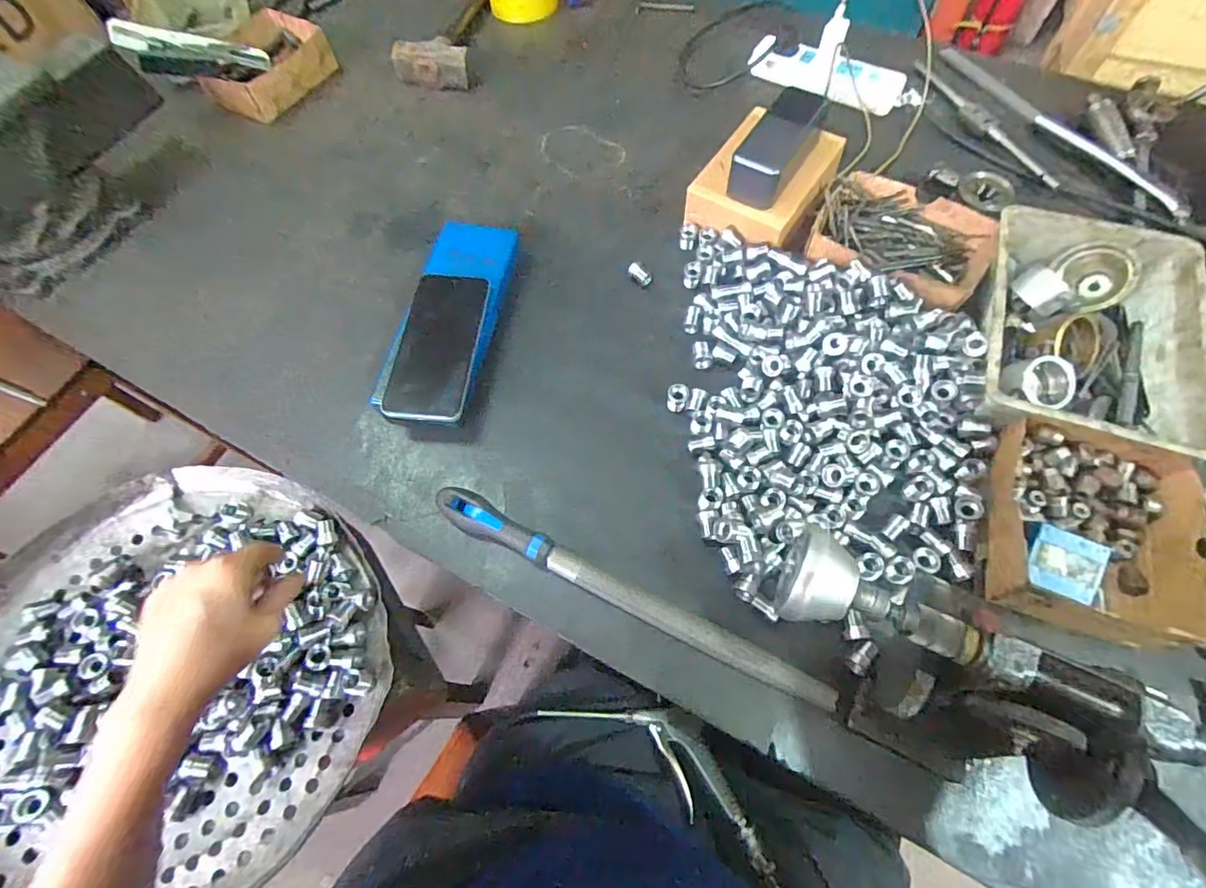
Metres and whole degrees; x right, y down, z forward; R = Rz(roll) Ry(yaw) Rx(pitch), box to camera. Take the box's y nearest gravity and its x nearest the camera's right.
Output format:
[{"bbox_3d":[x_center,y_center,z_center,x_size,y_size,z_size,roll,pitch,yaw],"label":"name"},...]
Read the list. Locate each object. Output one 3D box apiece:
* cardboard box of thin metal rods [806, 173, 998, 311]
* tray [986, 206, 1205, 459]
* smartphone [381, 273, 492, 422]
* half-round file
[{"bbox_3d":[0.319,-0.214,0.568,0.183,0.043,0.137,26,68,14],"label":"cardboard box of thin metal rods"},{"bbox_3d":[0.447,-0.104,0.495,0.170,0.063,0.239,20,66,11],"label":"tray"},{"bbox_3d":[-0.163,-0.099,0.523,0.076,0.013,0.173,8,66,-4],"label":"smartphone"},{"bbox_3d":[0.016,0.124,0.434,0.350,0.028,0.024,24,67,13],"label":"half-round file"}]

